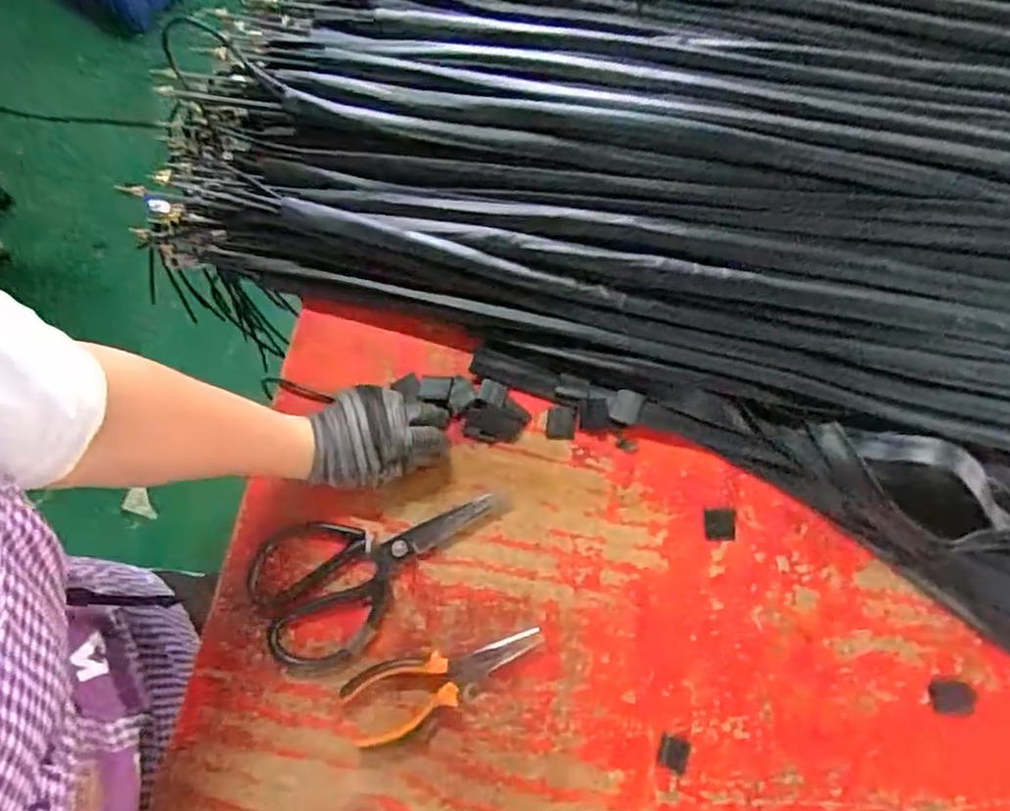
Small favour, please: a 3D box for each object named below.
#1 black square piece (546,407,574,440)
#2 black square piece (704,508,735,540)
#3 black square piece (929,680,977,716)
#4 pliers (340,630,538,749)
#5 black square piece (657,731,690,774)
[{"bbox_3d":[0.049,0.016,0.638,0.024,0.007,0.028,-1,73,0],"label":"black square piece"},{"bbox_3d":[0.186,0.102,0.612,0.027,0.004,0.027,0,73,1],"label":"black square piece"},{"bbox_3d":[0.360,0.234,0.571,0.036,0.004,0.028,-4,73,-1],"label":"black square piece"},{"bbox_3d":[-0.049,0.218,0.573,0.163,0.017,0.055,-22,74,-6],"label":"pliers"},{"bbox_3d":[0.133,0.274,0.561,0.023,0.004,0.025,18,74,6],"label":"black square piece"}]

